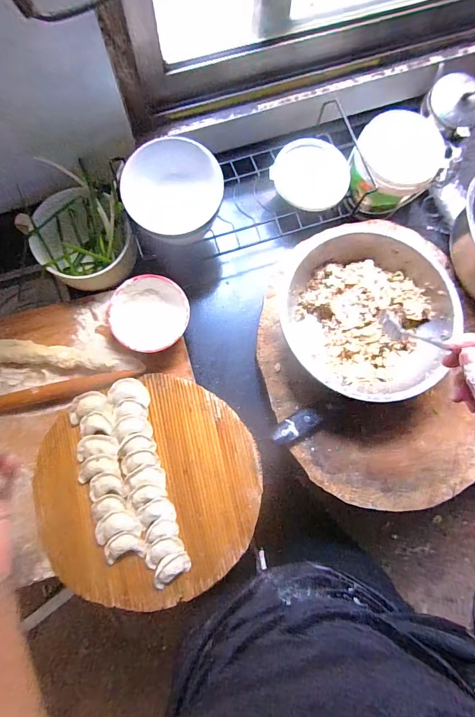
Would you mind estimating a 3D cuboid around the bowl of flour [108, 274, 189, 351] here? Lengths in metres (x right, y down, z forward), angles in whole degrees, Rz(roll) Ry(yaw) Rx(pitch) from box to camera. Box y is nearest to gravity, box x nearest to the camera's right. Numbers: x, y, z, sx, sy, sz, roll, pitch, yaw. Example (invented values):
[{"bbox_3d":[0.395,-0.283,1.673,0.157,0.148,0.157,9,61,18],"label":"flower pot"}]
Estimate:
[{"bbox_3d":[-0.129,-0.067,0.540,0.110,0.050,0.114,0,80,-2],"label":"bowl of flour"}]

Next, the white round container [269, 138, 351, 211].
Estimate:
[{"bbox_3d":[0.122,-0.306,0.590,0.127,0.033,0.103,12,85,1],"label":"white round container"}]

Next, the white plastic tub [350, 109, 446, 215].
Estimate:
[{"bbox_3d":[0.252,-0.320,0.578,0.134,0.076,0.132,0,80,-2],"label":"white plastic tub"}]

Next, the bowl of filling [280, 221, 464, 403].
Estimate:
[{"bbox_3d":[0.176,-0.067,0.500,0.227,0.086,0.244,-28,82,-7],"label":"bowl of filling"}]

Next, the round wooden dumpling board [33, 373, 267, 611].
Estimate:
[{"bbox_3d":[-0.124,0.197,0.523,0.318,0.033,0.305,0,85,0],"label":"round wooden dumpling board"}]

